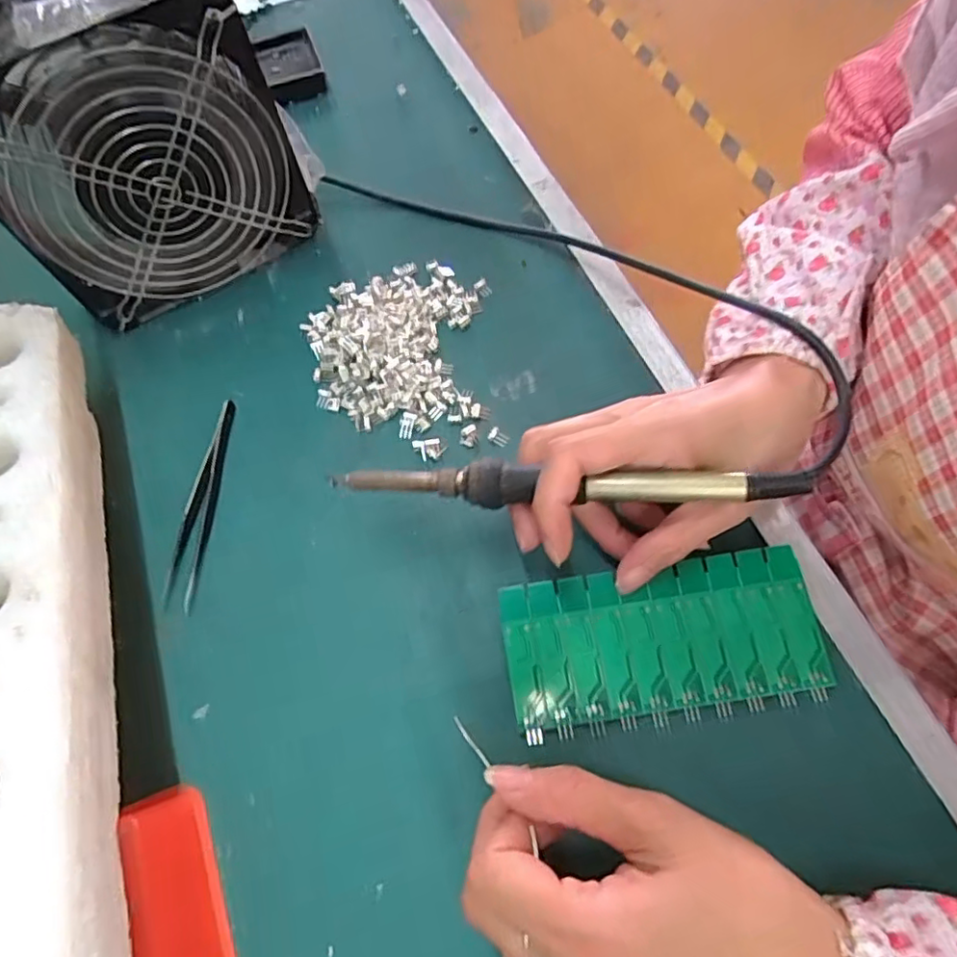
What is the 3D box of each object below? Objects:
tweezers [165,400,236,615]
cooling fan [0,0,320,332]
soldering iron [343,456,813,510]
[{"bbox_3d":[-0.147,0.009,0.321,0.015,0.013,0.115,2,65,5],"label":"tweezers"},{"bbox_3d":[-0.181,-0.179,0.332,0.166,0.148,0.056,-32,66,-10],"label":"cooling fan"},{"bbox_3d":[0.033,0.003,0.262,0.201,0.013,0.016,0,59,10],"label":"soldering iron"}]

